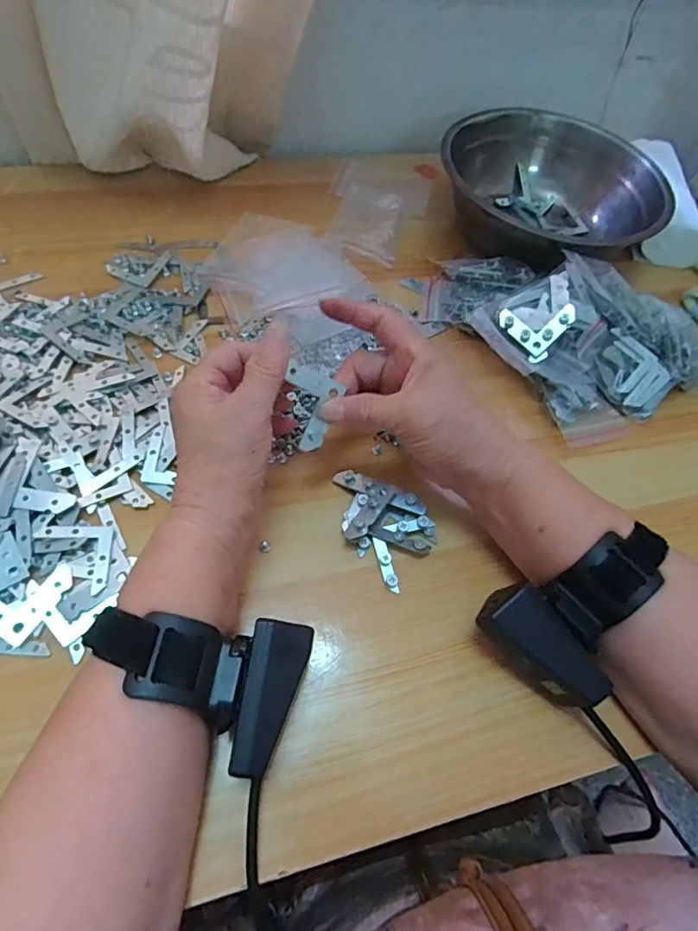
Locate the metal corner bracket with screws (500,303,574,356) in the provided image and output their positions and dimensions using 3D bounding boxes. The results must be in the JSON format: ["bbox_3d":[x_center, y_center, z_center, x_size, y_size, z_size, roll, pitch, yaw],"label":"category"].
[{"bbox_3d":[0.146,-0.104,0.405,0.054,0.007,0.037,-2,87,14],"label":"metal corner bracket with screws"}]

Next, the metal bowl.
[{"bbox_3d":[0.189,-0.268,0.510,0.200,0.075,0.192,3,58,-5],"label":"metal bowl"}]

